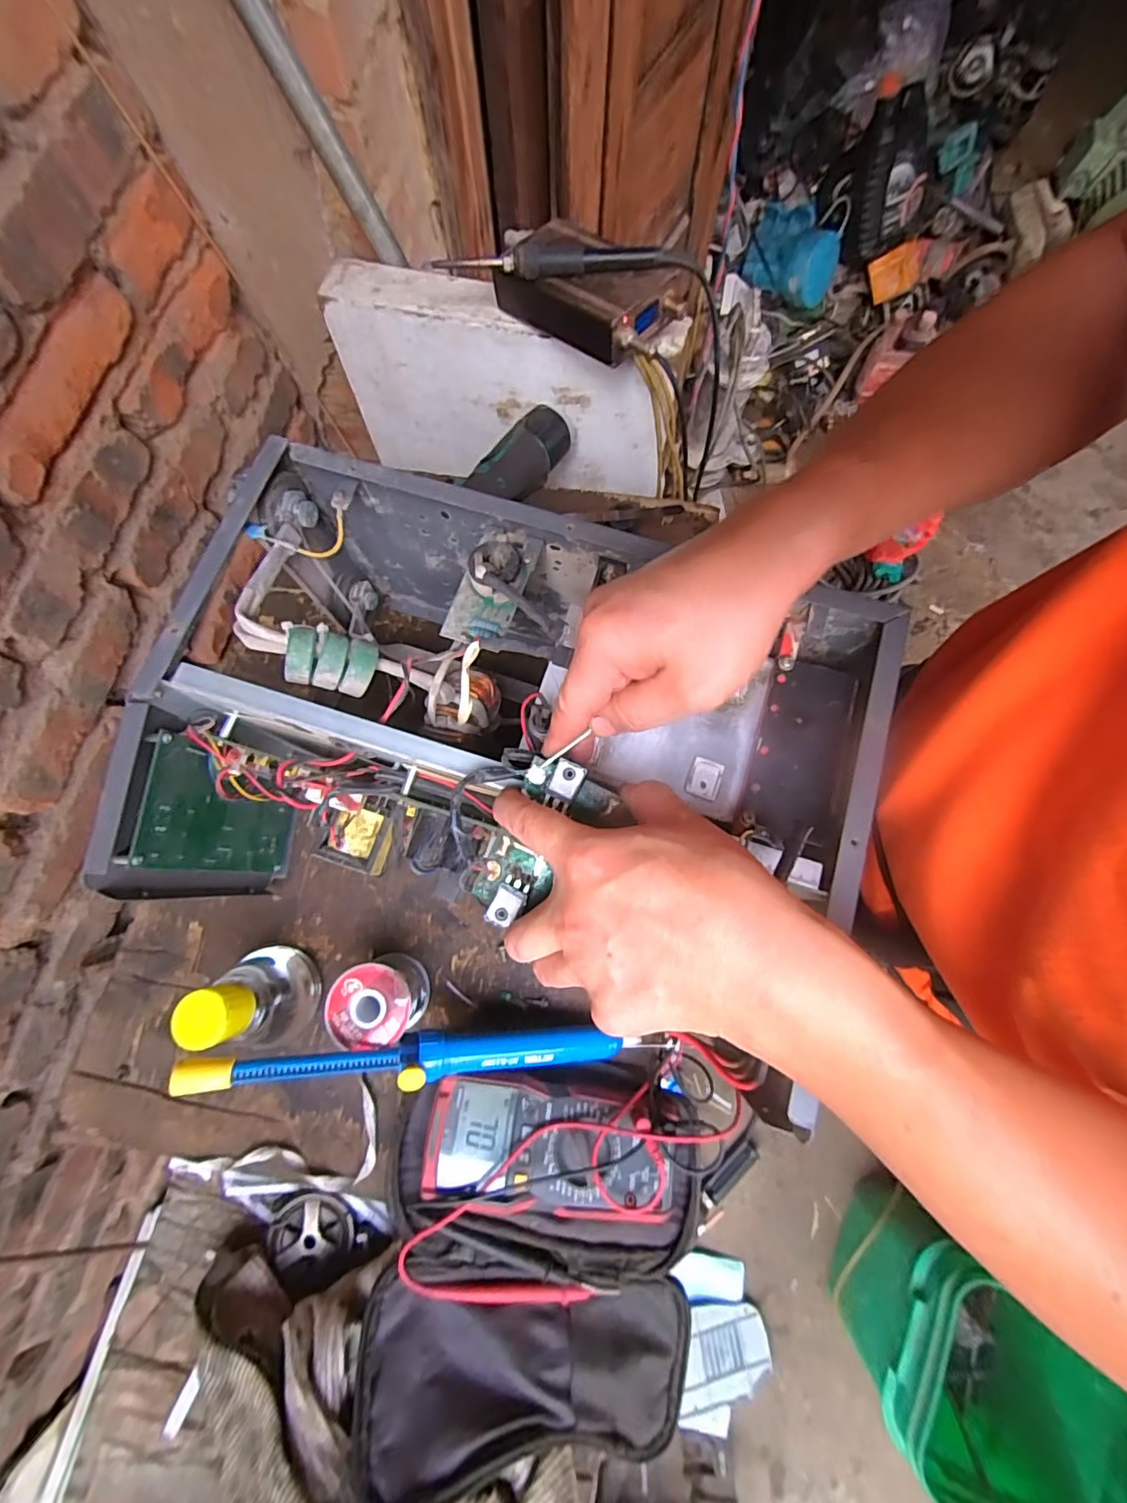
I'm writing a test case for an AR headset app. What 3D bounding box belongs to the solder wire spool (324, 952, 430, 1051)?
[{"bbox_3d":[-0.147,0.200,0.440,0.059,0.071,0.059,0,75,1],"label":"solder wire spool"}]

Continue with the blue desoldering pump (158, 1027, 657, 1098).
[{"bbox_3d":[-0.098,0.223,0.395,0.319,0.029,0.029,4,74,-15],"label":"blue desoldering pump"}]

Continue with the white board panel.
[{"bbox_3d":[-0.064,-0.387,0.587,0.348,0.193,0.060,12,70,7],"label":"white board panel"}]

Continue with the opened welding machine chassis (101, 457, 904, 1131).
[{"bbox_3d":[-0.038,0.005,0.401,0.432,0.215,0.292,18,76,5],"label":"opened welding machine chassis"}]

